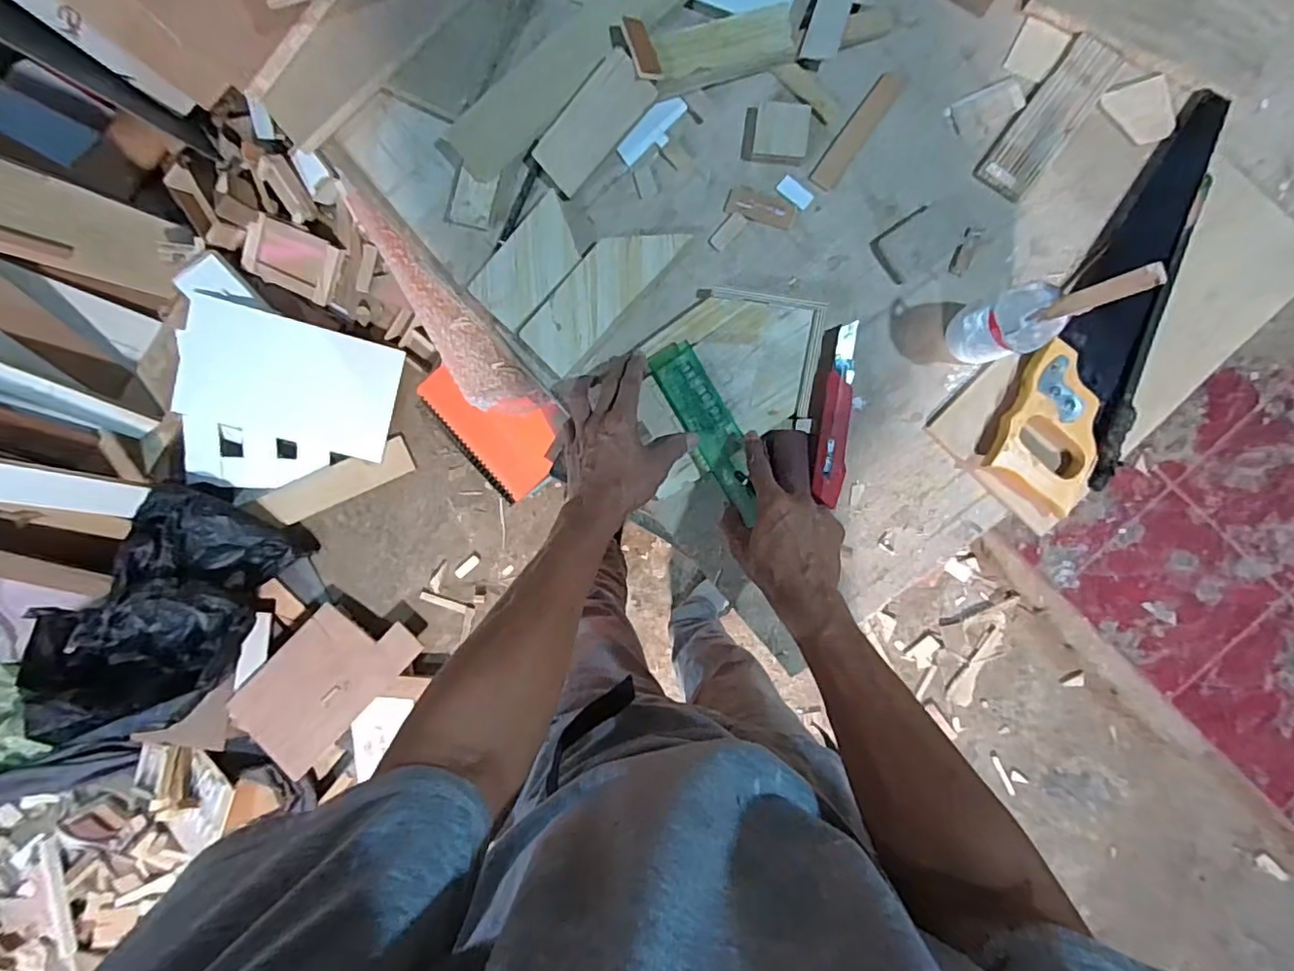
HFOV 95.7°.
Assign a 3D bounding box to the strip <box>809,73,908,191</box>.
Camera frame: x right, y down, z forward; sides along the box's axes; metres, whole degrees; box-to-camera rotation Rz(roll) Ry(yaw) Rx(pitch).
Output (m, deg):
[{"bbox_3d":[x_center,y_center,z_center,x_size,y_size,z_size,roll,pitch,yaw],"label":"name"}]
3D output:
[{"bbox_3d":[0.209,-0.354,0.584,0.024,0.008,0.126,36,94,2],"label":"strip"}]

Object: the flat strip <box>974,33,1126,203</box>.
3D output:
[{"bbox_3d":[0.390,-0.357,0.566,0.051,0.010,0.164,37,94,2],"label":"flat strip"}]

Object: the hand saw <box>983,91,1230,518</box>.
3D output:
[{"bbox_3d":[0.448,-0.180,0.564,0.092,0.026,0.403,23,93,3],"label":"hand saw"}]

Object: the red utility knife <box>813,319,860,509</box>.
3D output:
[{"bbox_3d":[0.191,-0.073,0.589,0.030,0.021,0.176,5,89,6],"label":"red utility knife"}]

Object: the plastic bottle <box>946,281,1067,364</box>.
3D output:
[{"bbox_3d":[0.320,-0.144,0.540,0.064,0.095,0.057,-13,93,4],"label":"plastic bottle"}]

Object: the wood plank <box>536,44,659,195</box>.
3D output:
[{"bbox_3d":[-0.053,-0.349,0.568,0.125,0.013,0.056,-40,100,23],"label":"wood plank"}]

